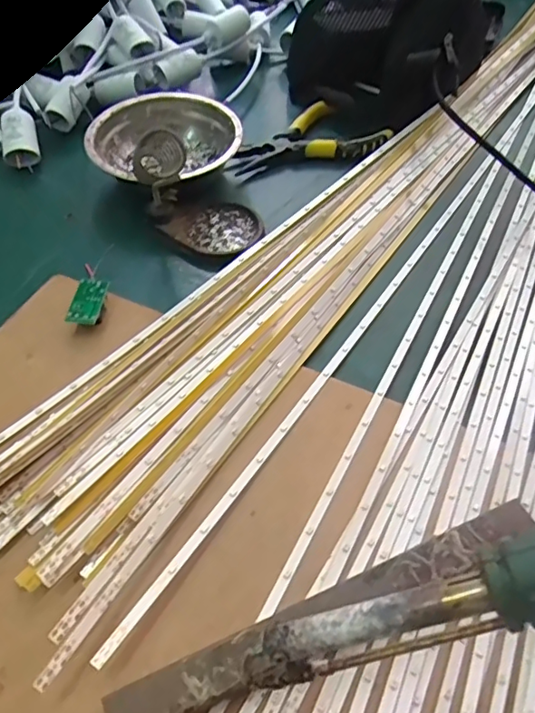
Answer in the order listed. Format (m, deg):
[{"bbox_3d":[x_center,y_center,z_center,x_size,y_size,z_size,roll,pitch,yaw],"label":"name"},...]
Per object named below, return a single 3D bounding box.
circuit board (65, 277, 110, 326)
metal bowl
[{"bbox_3d":[-0.122,-0.035,0.376,0.023,0.014,0.037,1,53,0],"label":"circuit board"},{"bbox_3d":[-0.091,-0.187,0.480,0.122,0.041,0.122,1,53,-1],"label":"metal bowl"}]

